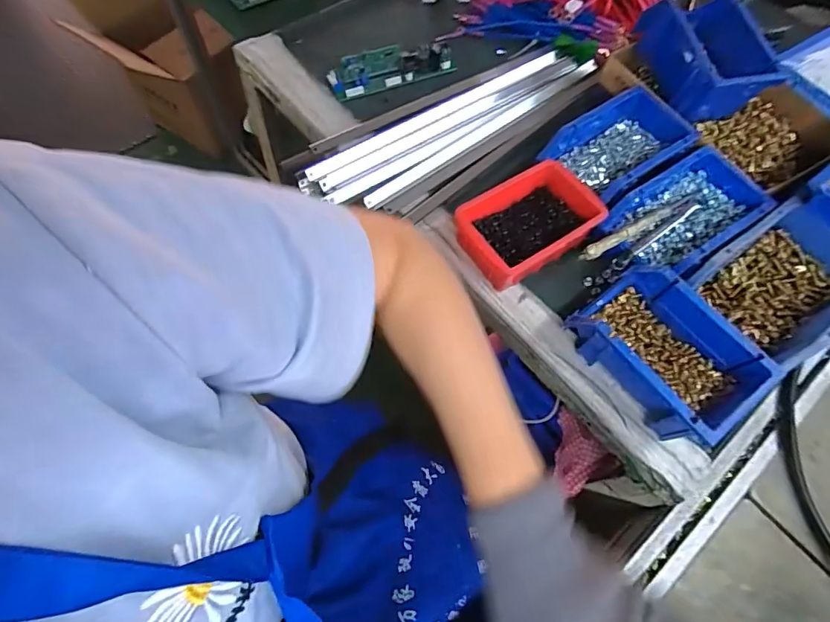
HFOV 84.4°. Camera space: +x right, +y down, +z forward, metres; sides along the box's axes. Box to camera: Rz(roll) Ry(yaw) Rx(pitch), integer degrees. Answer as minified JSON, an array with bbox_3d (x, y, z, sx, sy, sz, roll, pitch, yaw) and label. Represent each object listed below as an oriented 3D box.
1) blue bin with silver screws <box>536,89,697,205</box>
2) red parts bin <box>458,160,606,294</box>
[{"bbox_3d":[0.245,-0.195,0.549,0.165,0.049,0.106,-35,71,-16],"label":"blue bin with silver screws"},{"bbox_3d":[0.126,-0.097,0.515,0.146,0.050,0.097,-30,70,-14],"label":"red parts bin"}]

